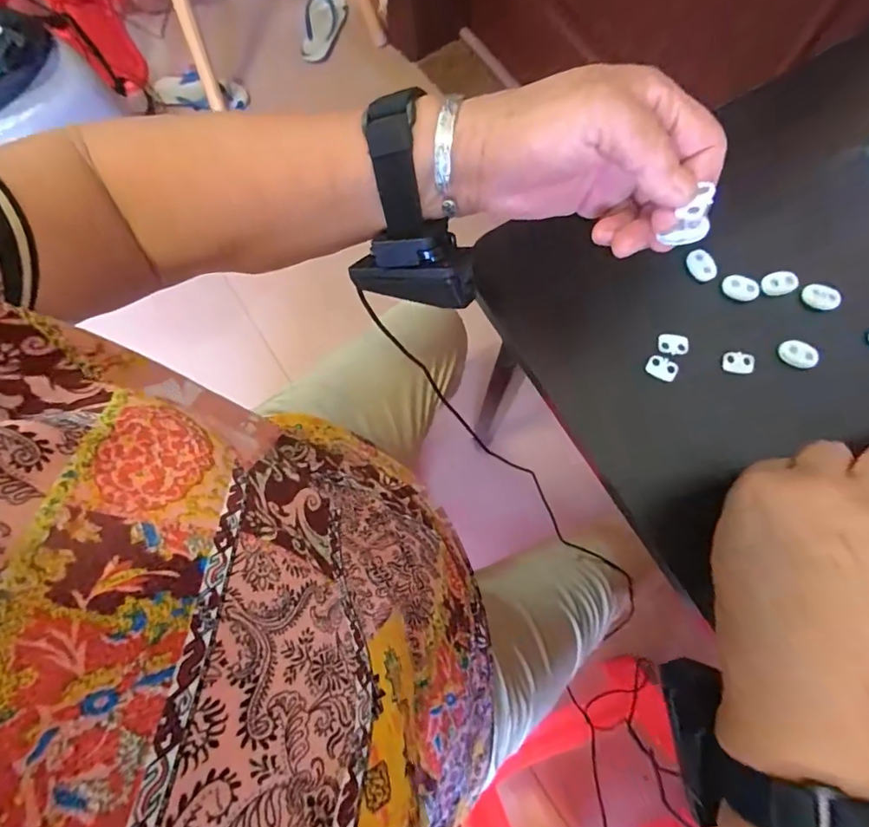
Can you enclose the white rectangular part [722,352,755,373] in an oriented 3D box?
[{"bbox_3d":[0.194,-0.033,0.325,0.018,0.005,0.012,7,76,2],"label":"white rectangular part"}]

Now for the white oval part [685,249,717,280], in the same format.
[{"bbox_3d":[0.178,-0.099,0.340,0.014,0.007,0.021,-33,78,-7],"label":"white oval part"}]

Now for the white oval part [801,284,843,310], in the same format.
[{"bbox_3d":[0.253,-0.076,0.333,0.022,0.008,0.013,22,77,6],"label":"white oval part"}]

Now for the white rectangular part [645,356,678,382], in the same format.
[{"bbox_3d":[0.145,-0.029,0.325,0.019,0.005,0.013,25,78,7],"label":"white rectangular part"}]

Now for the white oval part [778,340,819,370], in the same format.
[{"bbox_3d":[0.231,-0.037,0.324,0.022,0.008,0.014,19,77,5],"label":"white oval part"}]

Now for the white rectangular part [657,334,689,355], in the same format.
[{"bbox_3d":[0.155,-0.045,0.331,0.018,0.005,0.012,3,76,2],"label":"white rectangular part"}]

